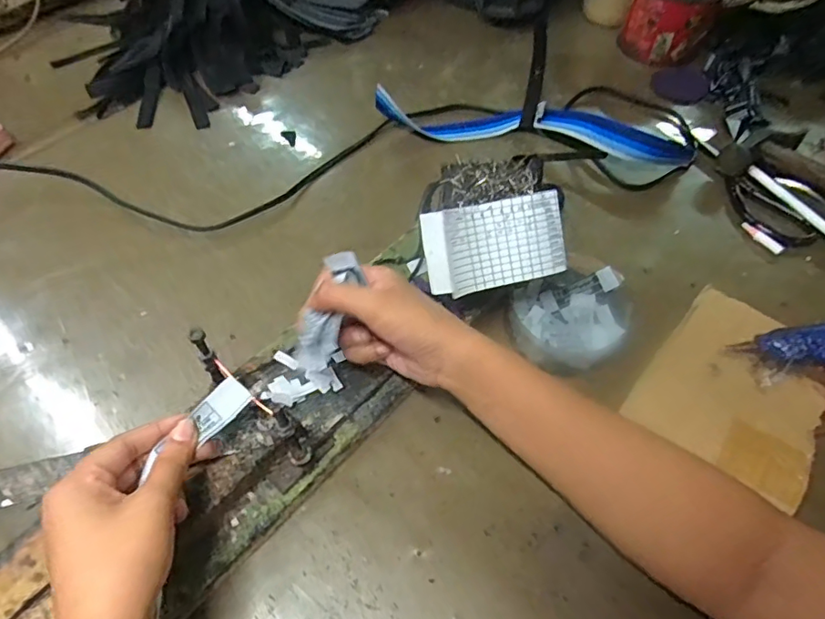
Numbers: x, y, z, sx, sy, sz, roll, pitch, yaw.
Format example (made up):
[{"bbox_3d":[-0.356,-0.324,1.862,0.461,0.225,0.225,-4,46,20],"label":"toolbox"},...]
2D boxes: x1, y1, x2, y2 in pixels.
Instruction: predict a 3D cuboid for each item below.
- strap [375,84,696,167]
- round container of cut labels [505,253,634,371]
[{"bbox_3d":[0.130,-0.204,0.579,0.331,0.045,0.067,12,55,7],"label":"strap"},{"bbox_3d":[0.131,0.003,0.437,0.093,0.043,0.085,1,55,-1],"label":"round container of cut labels"}]

